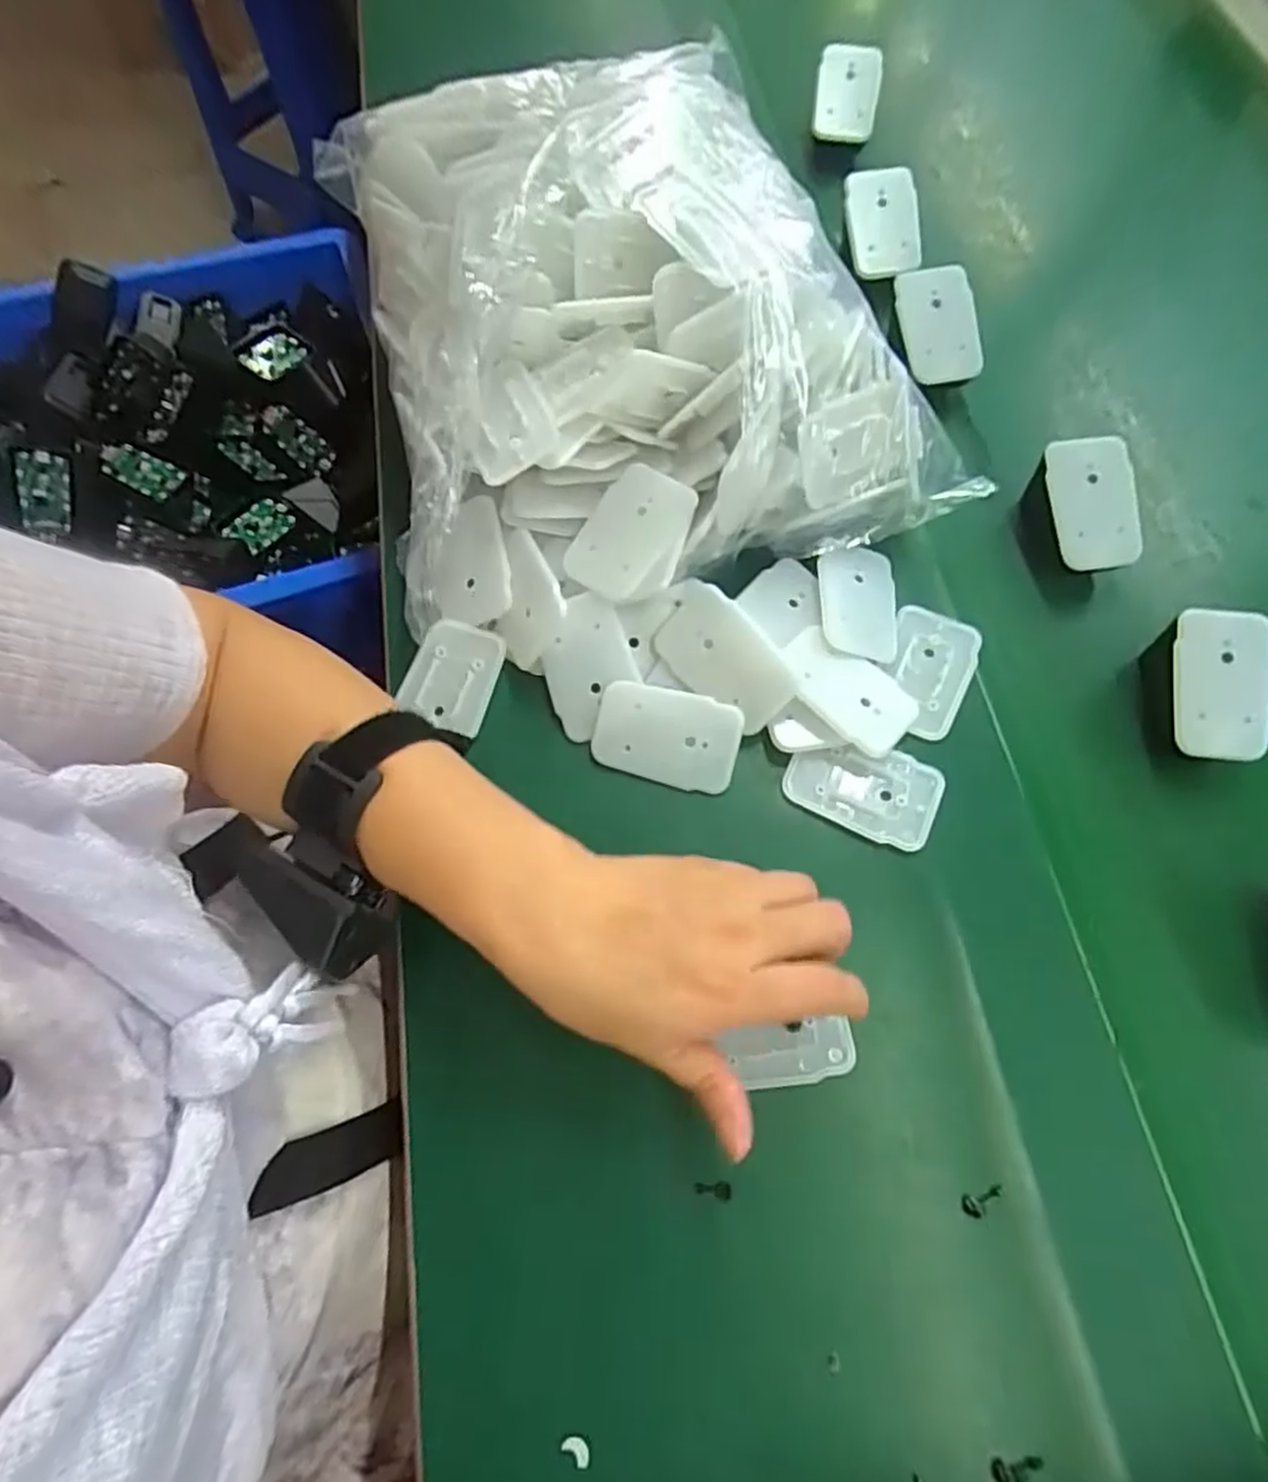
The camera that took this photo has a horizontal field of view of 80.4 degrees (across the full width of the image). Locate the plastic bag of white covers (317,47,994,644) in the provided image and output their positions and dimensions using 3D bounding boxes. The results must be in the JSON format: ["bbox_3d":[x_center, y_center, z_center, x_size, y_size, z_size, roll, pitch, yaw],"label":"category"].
[{"bbox_3d":[0.000,-0.230,0.396,0.289,0.106,0.290,-10,69,-4],"label":"plastic bag of white covers"}]

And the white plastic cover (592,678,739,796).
[{"bbox_3d":[0.015,-0.002,0.362,0.069,0.004,0.044,14,93,7],"label":"white plastic cover"}]

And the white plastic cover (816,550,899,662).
[{"bbox_3d":[0.117,-0.071,0.387,0.042,0.004,0.061,5,70,-13],"label":"white plastic cover"}]

